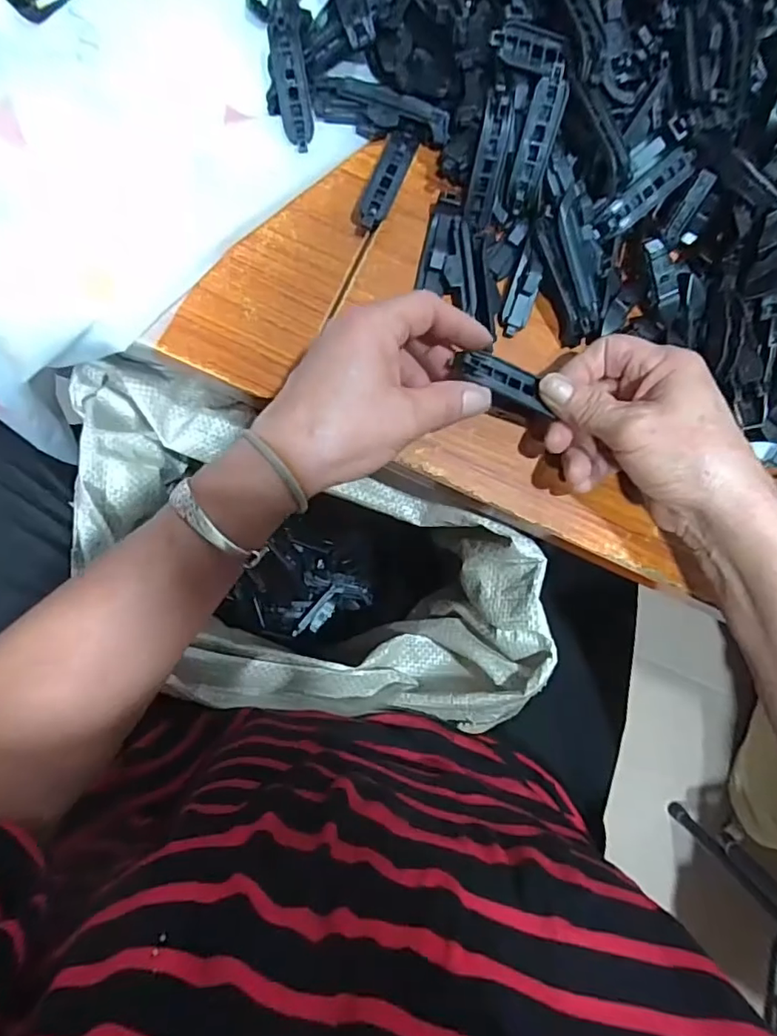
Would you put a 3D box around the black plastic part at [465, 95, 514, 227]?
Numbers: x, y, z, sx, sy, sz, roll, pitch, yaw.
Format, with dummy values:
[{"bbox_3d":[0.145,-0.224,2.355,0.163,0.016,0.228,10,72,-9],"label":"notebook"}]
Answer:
[{"bbox_3d":[0.060,-0.212,0.327,0.019,0.011,0.064,6,129,-4],"label":"black plastic part"}]

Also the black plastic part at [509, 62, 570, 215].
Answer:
[{"bbox_3d":[0.087,-0.219,0.319,0.019,0.004,0.070,10,132,-4],"label":"black plastic part"}]

